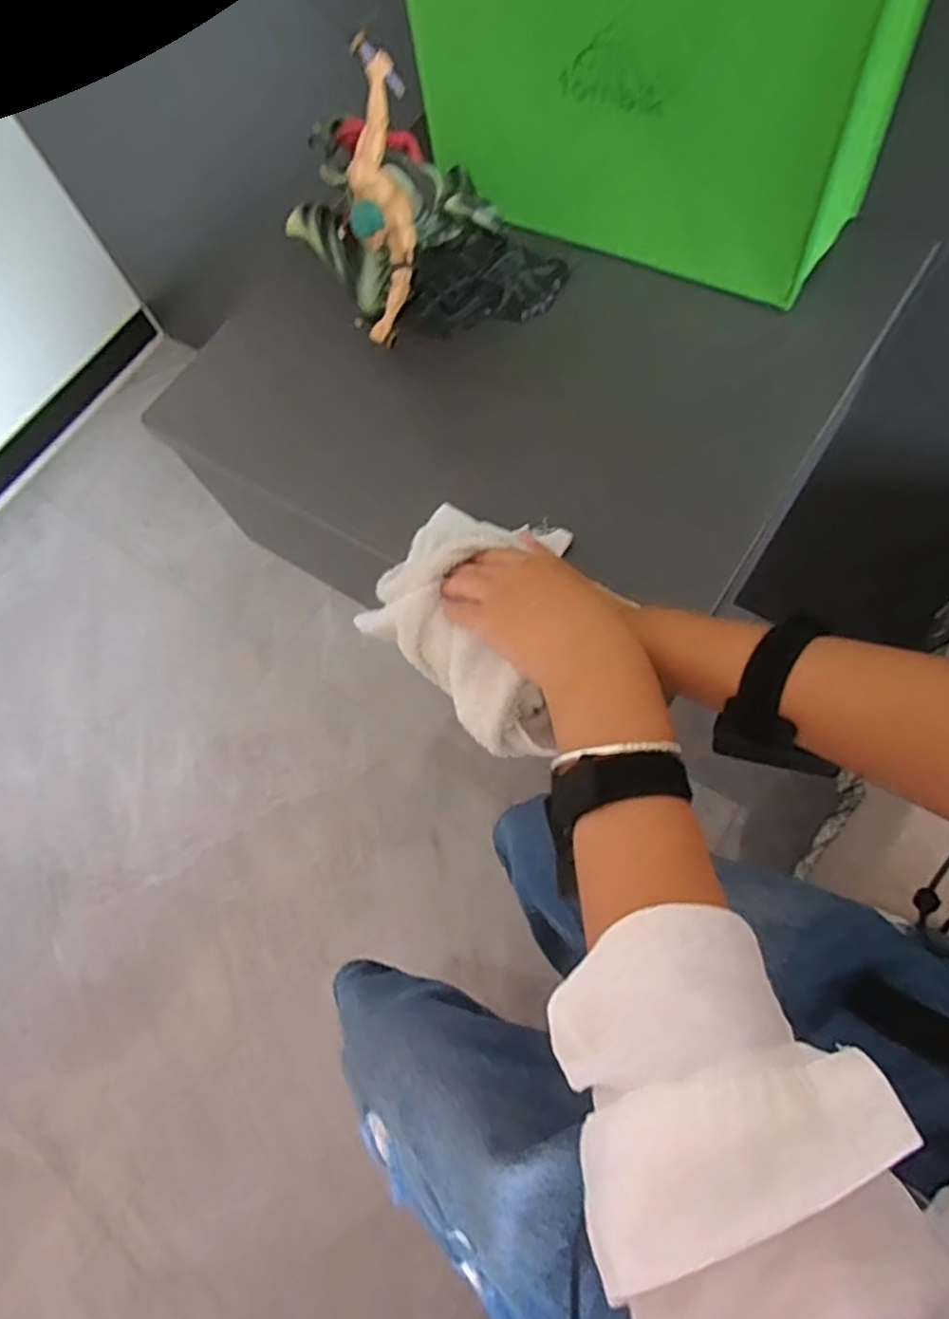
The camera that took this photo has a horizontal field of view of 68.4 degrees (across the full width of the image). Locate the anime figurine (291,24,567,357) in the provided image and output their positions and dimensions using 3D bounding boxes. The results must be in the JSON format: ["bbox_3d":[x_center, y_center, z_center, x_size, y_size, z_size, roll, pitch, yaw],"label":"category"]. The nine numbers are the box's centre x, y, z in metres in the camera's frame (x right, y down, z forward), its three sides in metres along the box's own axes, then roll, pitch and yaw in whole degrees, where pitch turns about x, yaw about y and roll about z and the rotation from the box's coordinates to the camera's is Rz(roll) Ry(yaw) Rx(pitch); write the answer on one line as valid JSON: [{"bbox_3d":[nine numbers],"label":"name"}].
[{"bbox_3d":[-0.038,-0.345,0.530,0.182,0.165,0.140,-32,66,-5],"label":"anime figurine"}]

